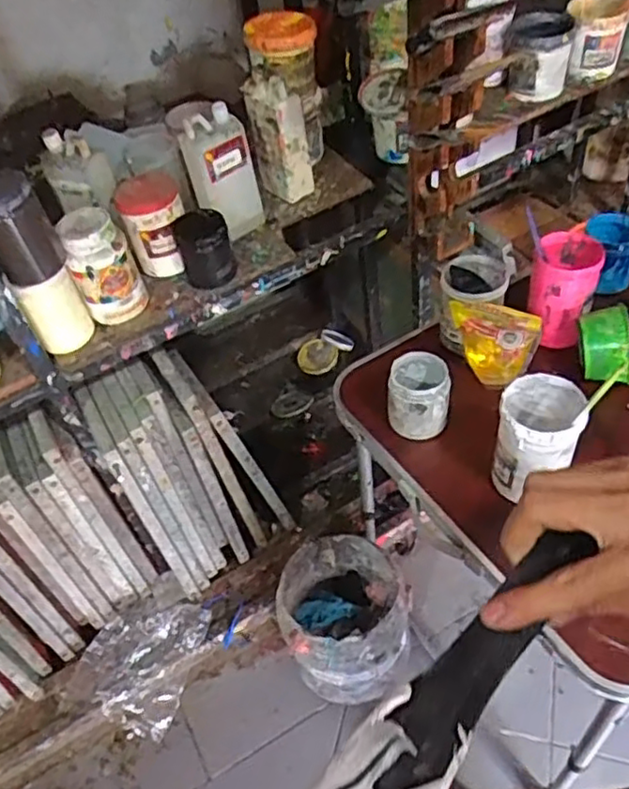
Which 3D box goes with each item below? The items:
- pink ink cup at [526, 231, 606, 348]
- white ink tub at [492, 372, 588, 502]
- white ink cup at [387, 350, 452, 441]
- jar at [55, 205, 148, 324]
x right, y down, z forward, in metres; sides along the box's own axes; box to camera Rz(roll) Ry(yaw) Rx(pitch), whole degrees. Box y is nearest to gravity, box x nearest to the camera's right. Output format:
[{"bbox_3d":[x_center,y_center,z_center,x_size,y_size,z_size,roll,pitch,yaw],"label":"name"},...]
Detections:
[{"bbox_3d":[0.378,-0.158,1.032,0.094,0.141,0.106,12,52,19],"label":"pink ink cup"},{"bbox_3d":[0.274,0.060,0.852,0.089,0.164,0.094,-5,48,5],"label":"white ink tub"},{"bbox_3d":[0.147,-0.001,0.959,0.083,0.104,0.076,-5,48,5],"label":"white ink cup"},{"bbox_3d":[-0.331,-0.196,1.065,0.093,0.179,0.088,-5,48,5],"label":"jar"}]

